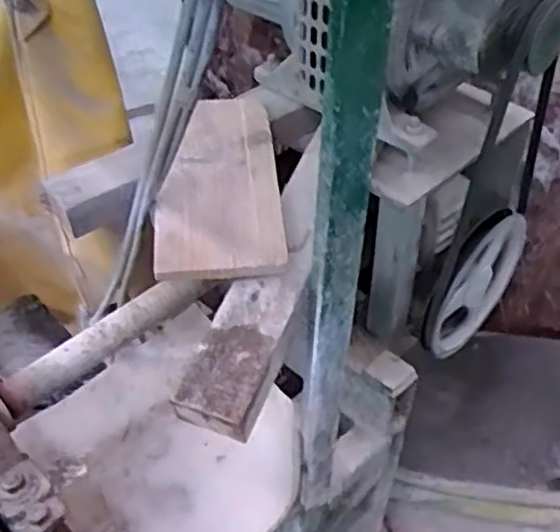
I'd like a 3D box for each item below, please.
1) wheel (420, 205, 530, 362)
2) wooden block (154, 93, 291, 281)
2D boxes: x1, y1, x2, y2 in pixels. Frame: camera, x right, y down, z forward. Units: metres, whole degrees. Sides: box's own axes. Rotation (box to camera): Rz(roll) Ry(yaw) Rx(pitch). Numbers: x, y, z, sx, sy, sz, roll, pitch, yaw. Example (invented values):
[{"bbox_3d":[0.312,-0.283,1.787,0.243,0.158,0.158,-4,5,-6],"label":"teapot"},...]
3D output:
[{"bbox_3d":[0.255,0.018,0.915,0.031,0.198,0.193,32,51,31],"label":"wheel"},{"bbox_3d":[-0.065,-0.088,0.719,0.123,0.026,0.241,-5,53,-5],"label":"wooden block"}]

